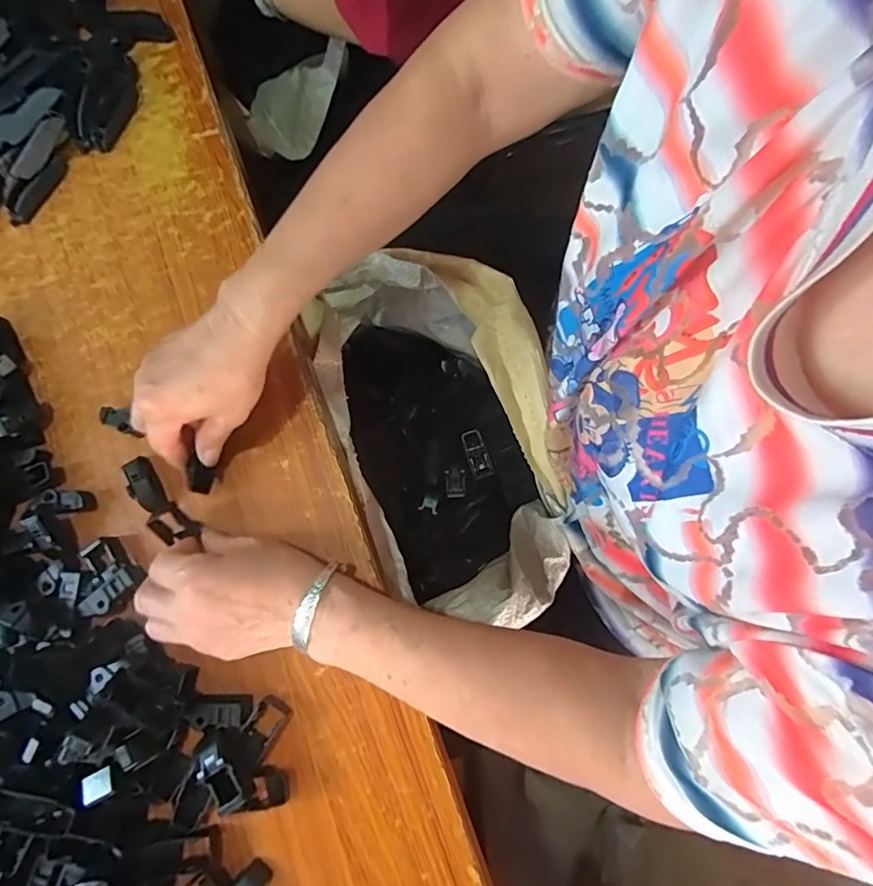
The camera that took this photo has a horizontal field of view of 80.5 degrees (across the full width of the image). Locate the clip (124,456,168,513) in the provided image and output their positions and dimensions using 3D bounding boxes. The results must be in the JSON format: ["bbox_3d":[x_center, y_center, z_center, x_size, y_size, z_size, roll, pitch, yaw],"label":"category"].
[{"bbox_3d":[-0.237,0.035,0.420,0.021,0.014,0.048,-27,79,-4],"label":"clip"}]

